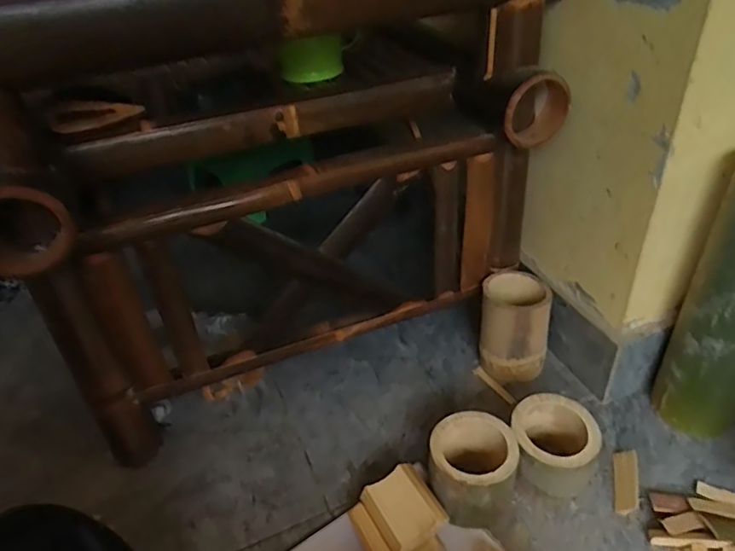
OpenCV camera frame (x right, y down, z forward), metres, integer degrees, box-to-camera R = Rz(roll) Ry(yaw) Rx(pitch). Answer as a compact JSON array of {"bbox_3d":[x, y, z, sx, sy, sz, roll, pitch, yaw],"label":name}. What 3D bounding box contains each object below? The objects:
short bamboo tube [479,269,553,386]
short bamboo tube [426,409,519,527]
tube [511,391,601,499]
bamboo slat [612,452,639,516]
[{"bbox_3d":[0.196,0.068,0.733,0.087,0.120,0.096,9,37,16],"label":"short bamboo tube"},{"bbox_3d":[0.111,0.206,0.587,0.088,0.078,0.093,-2,36,1],"label":"short bamboo tube"},{"bbox_3d":[0.196,0.189,0.600,0.085,0.081,0.084,-2,36,1],"label":"tube"},{"bbox_3d":[0.279,0.223,0.600,0.024,0.004,0.073,-2,40,23],"label":"bamboo slat"}]

